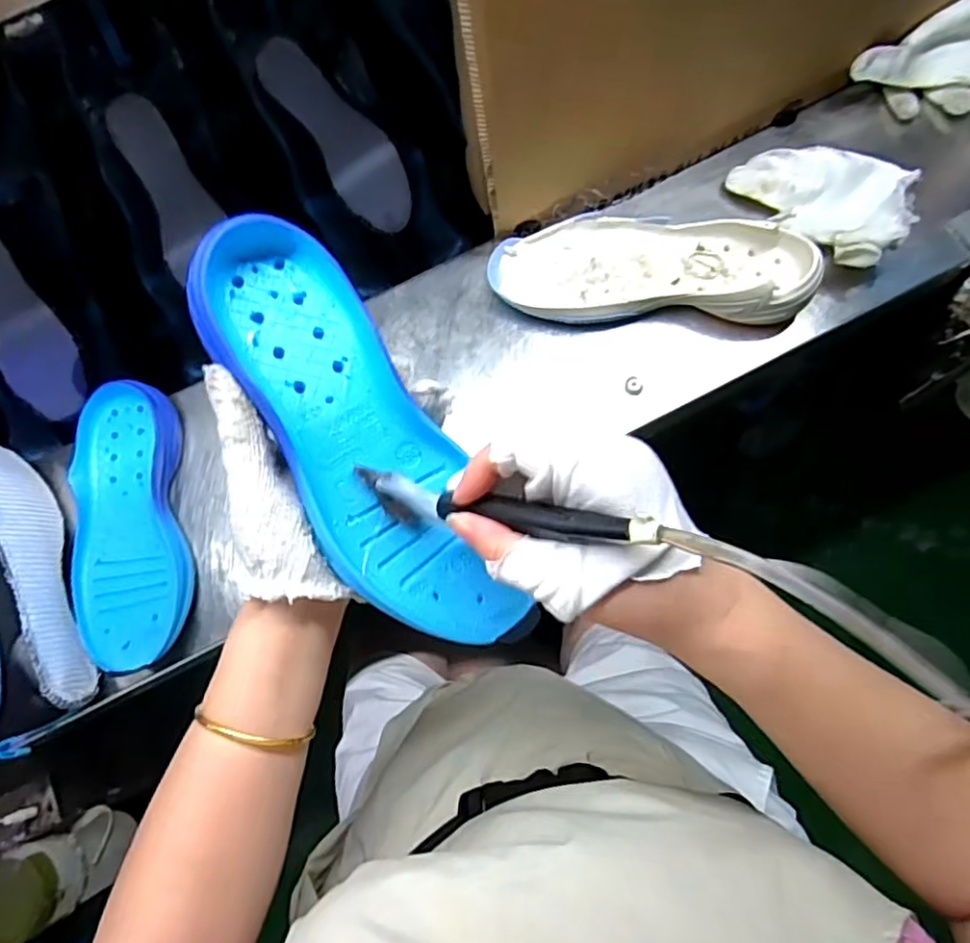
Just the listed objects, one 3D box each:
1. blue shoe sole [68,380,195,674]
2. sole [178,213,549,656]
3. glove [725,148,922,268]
[{"bbox_3d":[-0.309,0.043,0.539,0.097,0.033,0.240,-12,73,-3],"label":"blue shoe sole"},{"bbox_3d":[-0.065,-0.012,0.331,0.079,0.031,0.245,-30,94,-8],"label":"sole"},{"bbox_3d":[0.325,-0.265,0.583,0.118,0.051,0.158,-40,76,-11],"label":"glove"}]

